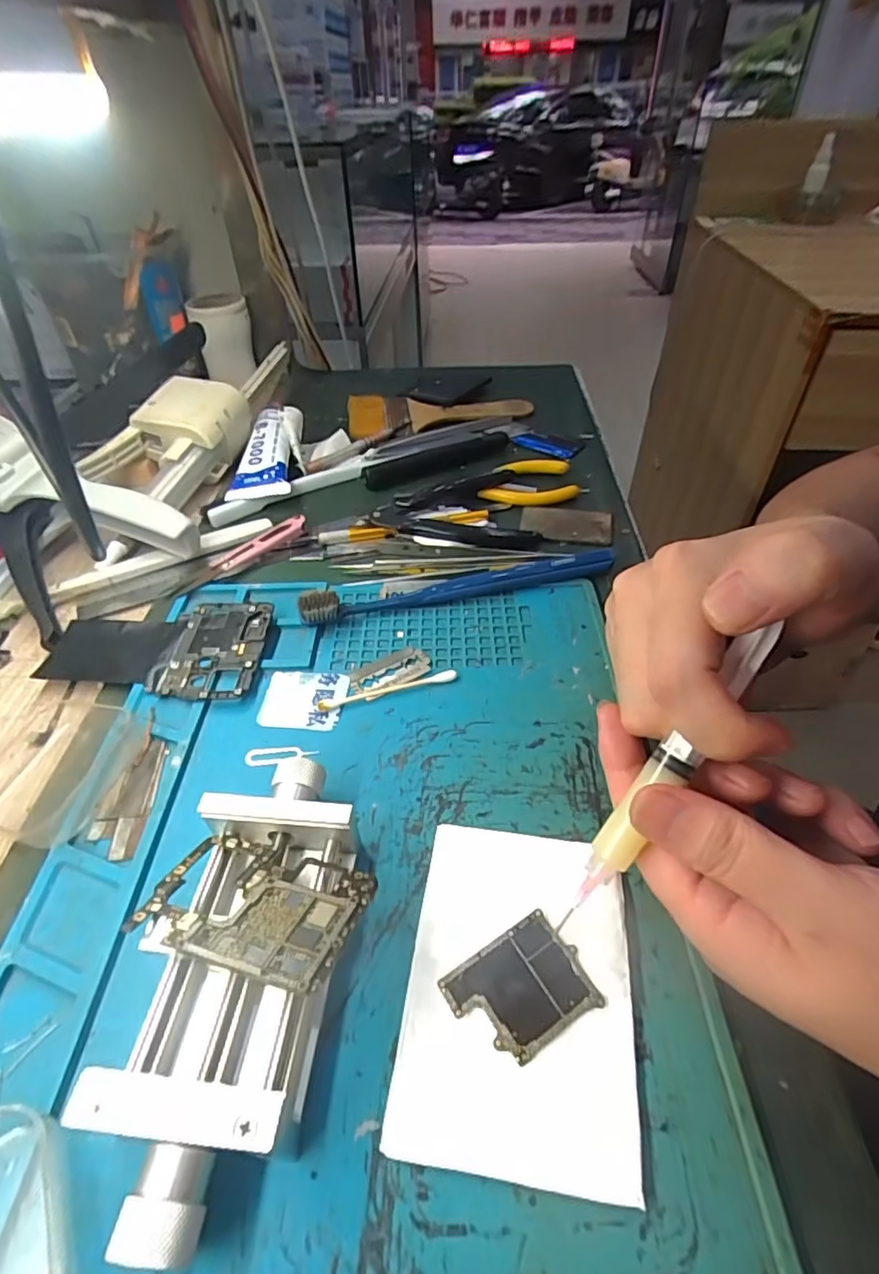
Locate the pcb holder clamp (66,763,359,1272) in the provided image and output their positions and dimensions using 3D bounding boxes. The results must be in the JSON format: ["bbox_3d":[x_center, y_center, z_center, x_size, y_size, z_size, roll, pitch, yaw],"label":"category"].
[{"bbox_3d":[-0.063,0.103,0.189,0.059,0.033,0.135,0,45,3],"label":"pcb holder clamp"}]

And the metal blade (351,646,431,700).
[{"bbox_3d":[-0.026,0.017,0.297,0.042,0.004,0.025,-25,49,-21],"label":"metal blade"}]

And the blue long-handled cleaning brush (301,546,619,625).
[{"bbox_3d":[0.013,-0.032,0.331,0.183,0.022,0.016,-12,46,-10],"label":"blue long-handled cleaning brush"}]

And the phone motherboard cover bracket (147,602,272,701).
[{"bbox_3d":[-0.120,0.006,0.306,0.051,0.007,0.066,1,45,4],"label":"phone motherboard cover bracket"}]

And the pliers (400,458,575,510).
[{"bbox_3d":[0.034,-0.112,0.422,0.131,0.014,0.048,-8,45,-5],"label":"pliers"}]

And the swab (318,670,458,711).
[{"bbox_3d":[-0.025,0.026,0.287,0.070,0.005,0.006,-13,46,-10],"label":"swab"}]

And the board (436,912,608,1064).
[{"bbox_3d":[0.027,0.116,0.189,0.043,0.004,0.033,-25,49,-21],"label":"board"}]

